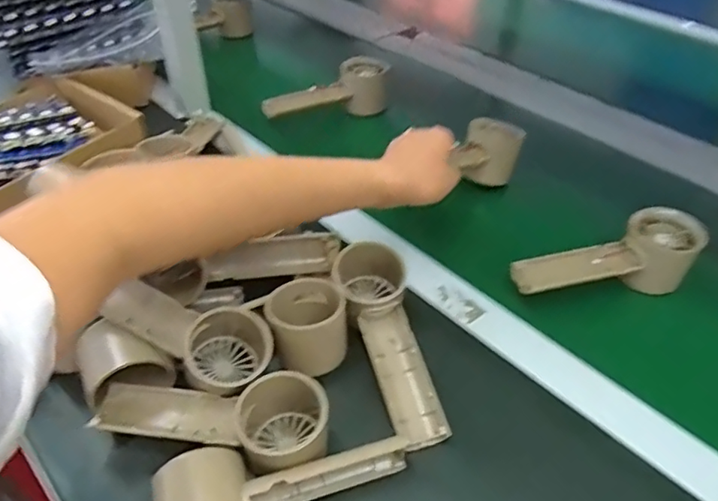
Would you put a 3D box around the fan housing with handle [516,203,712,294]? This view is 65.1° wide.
[{"bbox_3d":[0.210,0.007,0.489,0.156,0.065,0.052,-5,44,-5],"label":"fan housing with handle"}]

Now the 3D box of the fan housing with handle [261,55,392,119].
[{"bbox_3d":[-0.041,-0.198,0.707,0.164,0.054,0.066,-14,46,-13],"label":"fan housing with handle"}]

